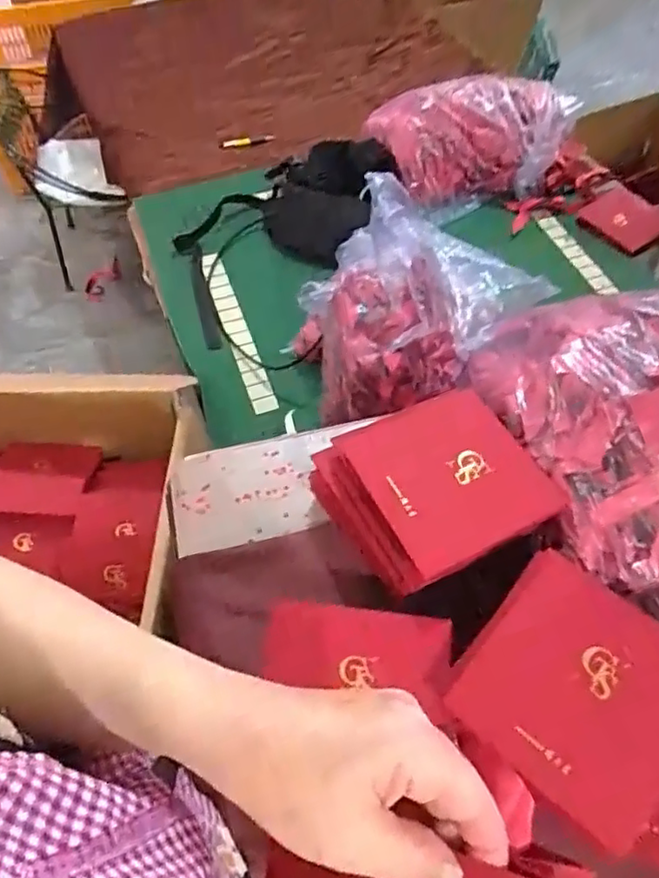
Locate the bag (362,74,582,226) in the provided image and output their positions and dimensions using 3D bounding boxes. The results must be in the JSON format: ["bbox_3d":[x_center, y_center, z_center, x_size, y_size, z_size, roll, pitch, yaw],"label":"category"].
[{"bbox_3d":[0.298,-0.610,1.323,0.410,0.165,0.223,-8,54,-4],"label":"bag"}]

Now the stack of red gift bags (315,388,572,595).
[{"bbox_3d":[0.090,0.042,0.571,0.163,0.061,0.161,-24,57,-15],"label":"stack of red gift bags"}]

